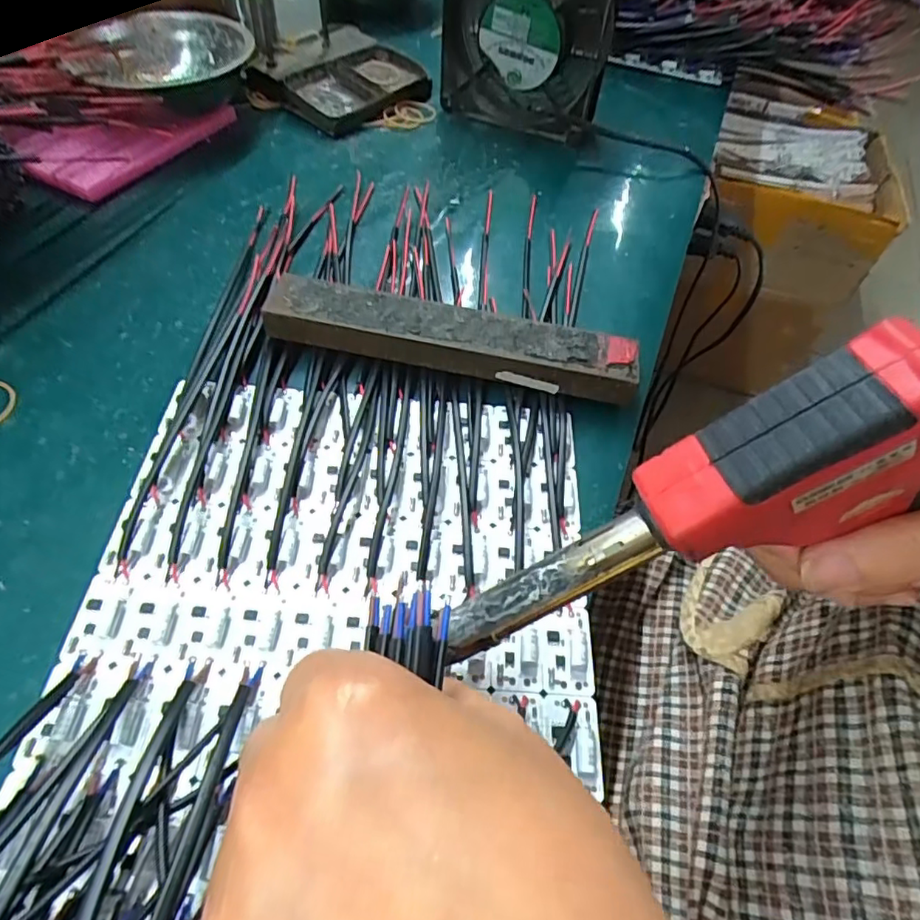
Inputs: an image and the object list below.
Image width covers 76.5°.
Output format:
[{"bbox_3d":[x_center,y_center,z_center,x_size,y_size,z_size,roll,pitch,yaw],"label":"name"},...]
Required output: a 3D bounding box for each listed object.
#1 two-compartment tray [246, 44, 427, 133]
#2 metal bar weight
[{"bbox_3d":[-0.089,-0.301,0.469,0.119,0.020,0.088,-35,64,-25],"label":"two-compartment tray"},{"bbox_3d":[-0.005,-0.062,0.304,0.187,0.026,0.031,11,55,3],"label":"metal bar weight"}]

